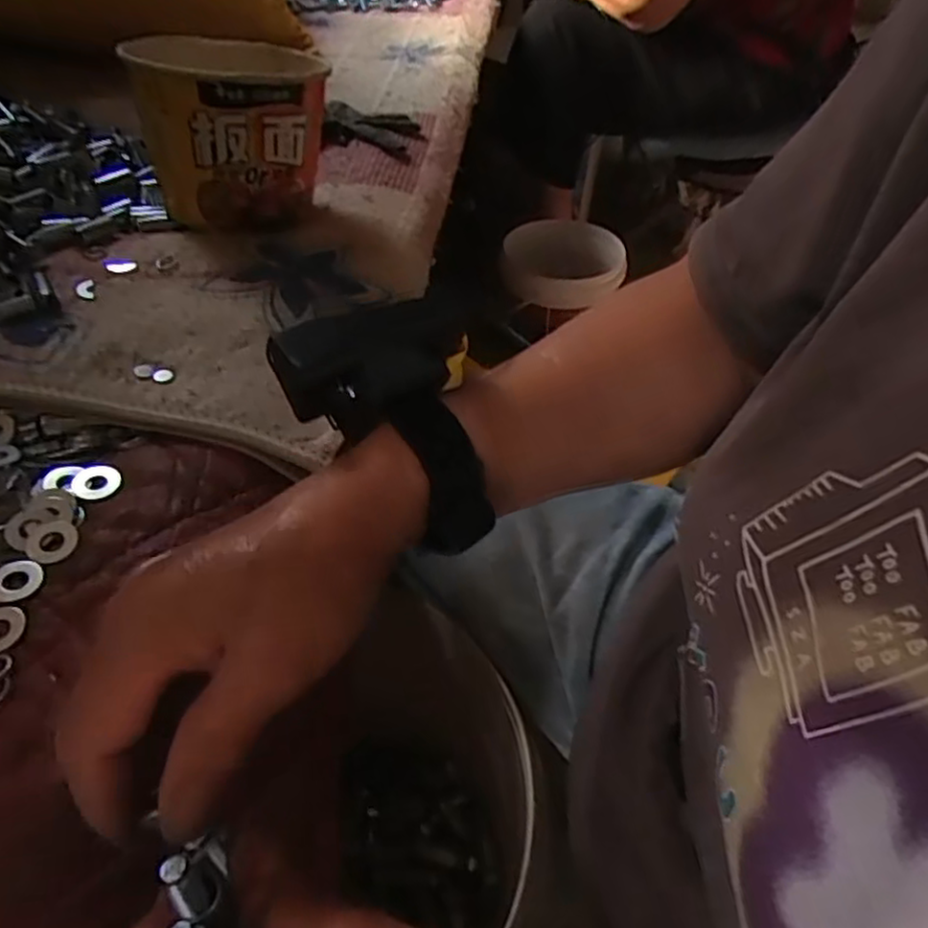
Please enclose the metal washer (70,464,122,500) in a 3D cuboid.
[{"bbox_3d":[-0.181,0.009,0.345,0.023,0.004,0.020,-2,57,-9],"label":"metal washer"}]

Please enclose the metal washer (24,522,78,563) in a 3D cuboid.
[{"bbox_3d":[-0.188,0.035,0.320,0.022,0.004,0.021,0,45,0],"label":"metal washer"}]

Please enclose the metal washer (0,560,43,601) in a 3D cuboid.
[{"bbox_3d":[-0.196,0.051,0.307,0.021,0.004,0.019,-19,48,-18],"label":"metal washer"}]

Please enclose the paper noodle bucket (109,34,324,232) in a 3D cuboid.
[{"bbox_3d":[-0.173,-0.265,0.538,0.122,0.103,0.151,-8,45,-7],"label":"paper noodle bucket"}]

